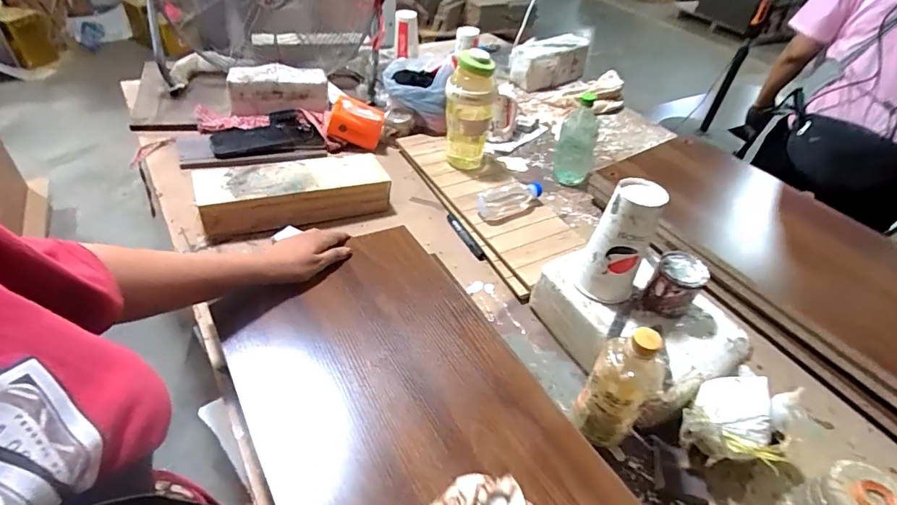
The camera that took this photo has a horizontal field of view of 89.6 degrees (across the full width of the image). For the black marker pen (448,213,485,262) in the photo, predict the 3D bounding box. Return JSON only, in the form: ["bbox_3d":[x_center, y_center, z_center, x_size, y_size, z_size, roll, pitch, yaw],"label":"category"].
[{"bbox_3d":[0.031,-0.030,0.880,0.015,0.016,0.137,-11,48,-28],"label":"black marker pen"}]

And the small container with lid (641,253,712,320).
[{"bbox_3d":[0.315,0.047,0.637,0.070,0.085,0.064,34,44,20],"label":"small container with lid"}]

